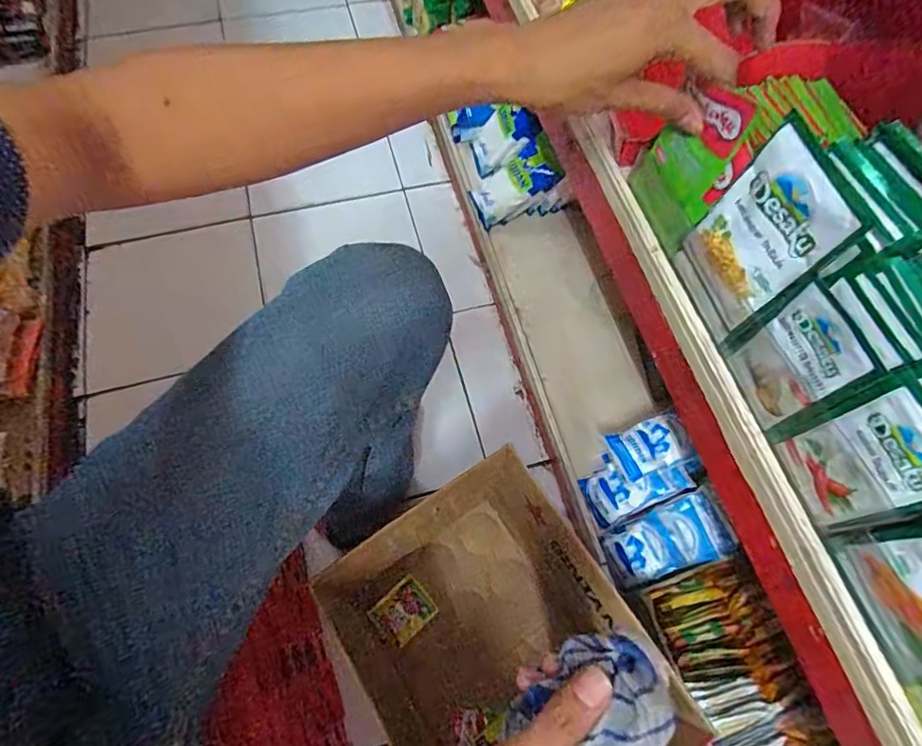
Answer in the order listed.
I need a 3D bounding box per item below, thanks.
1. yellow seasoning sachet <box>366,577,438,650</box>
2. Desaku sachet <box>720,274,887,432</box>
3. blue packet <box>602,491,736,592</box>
[{"bbox_3d":[-0.081,0.338,0.748,0.077,0.010,0.066,-40,73,-18],"label":"yellow seasoning sachet"},{"bbox_3d":[0.199,-0.009,0.322,0.012,0.090,0.066,-18,68,-10],"label":"Desaku sachet"},{"bbox_3d":[0.265,0.218,0.685,0.148,0.025,0.084,-23,56,6],"label":"blue packet"}]

